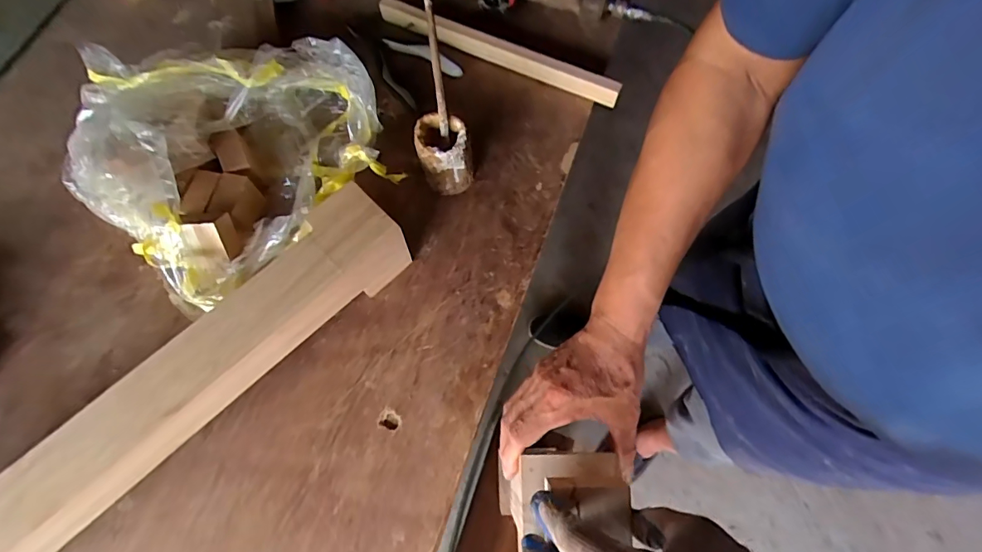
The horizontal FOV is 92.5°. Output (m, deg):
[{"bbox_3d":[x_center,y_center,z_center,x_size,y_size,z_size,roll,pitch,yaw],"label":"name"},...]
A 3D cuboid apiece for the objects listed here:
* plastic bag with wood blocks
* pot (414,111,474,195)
[{"bbox_3d":[-0.312,-0.171,0.584,0.334,0.130,0.323,-40,72,-13],"label":"plastic bag with wood blocks"},{"bbox_3d":[-0.057,-0.152,0.599,0.065,0.092,0.059,-16,68,-5],"label":"pot"}]

